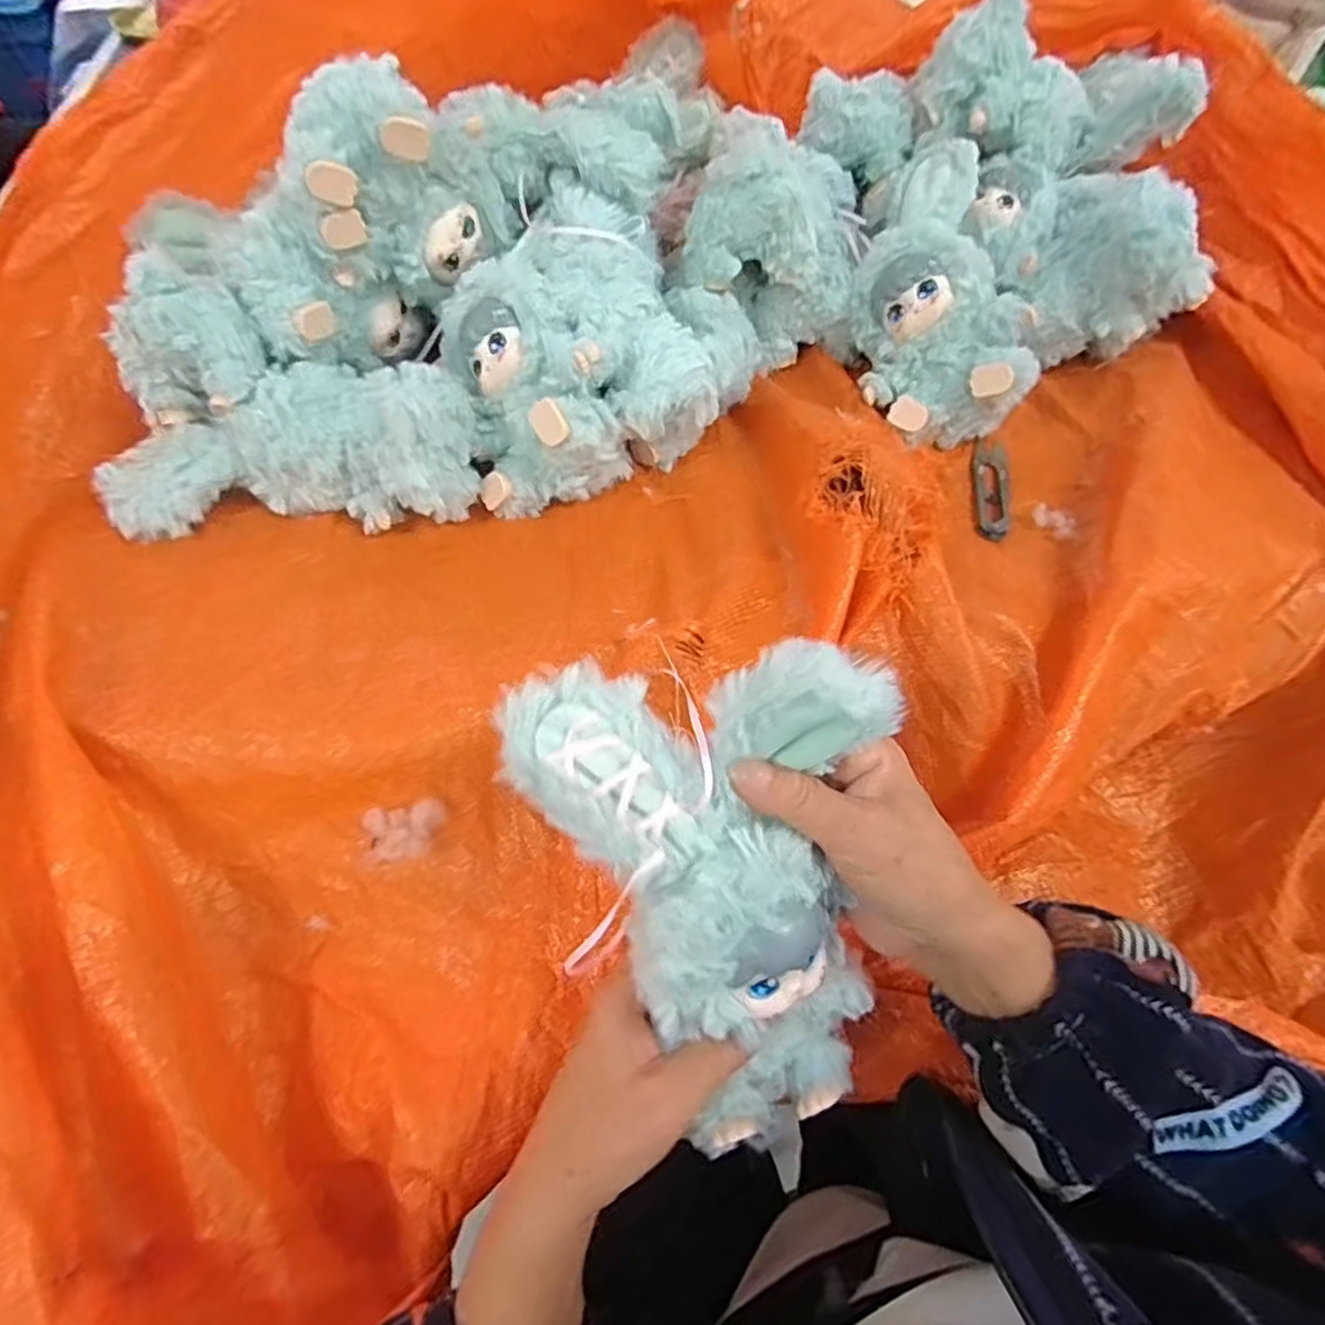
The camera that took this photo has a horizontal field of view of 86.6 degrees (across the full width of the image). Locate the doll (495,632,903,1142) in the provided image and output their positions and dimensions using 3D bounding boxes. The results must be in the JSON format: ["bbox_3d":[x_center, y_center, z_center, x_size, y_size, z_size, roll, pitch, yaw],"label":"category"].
[{"bbox_3d":[0.026,0.095,0.293,0.140,0.216,0.085,-4,23,18],"label":"doll"}]

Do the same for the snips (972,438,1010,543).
[{"bbox_3d":[0.234,-0.124,0.500,0.025,0.008,0.103,12,57,4],"label":"snips"}]

